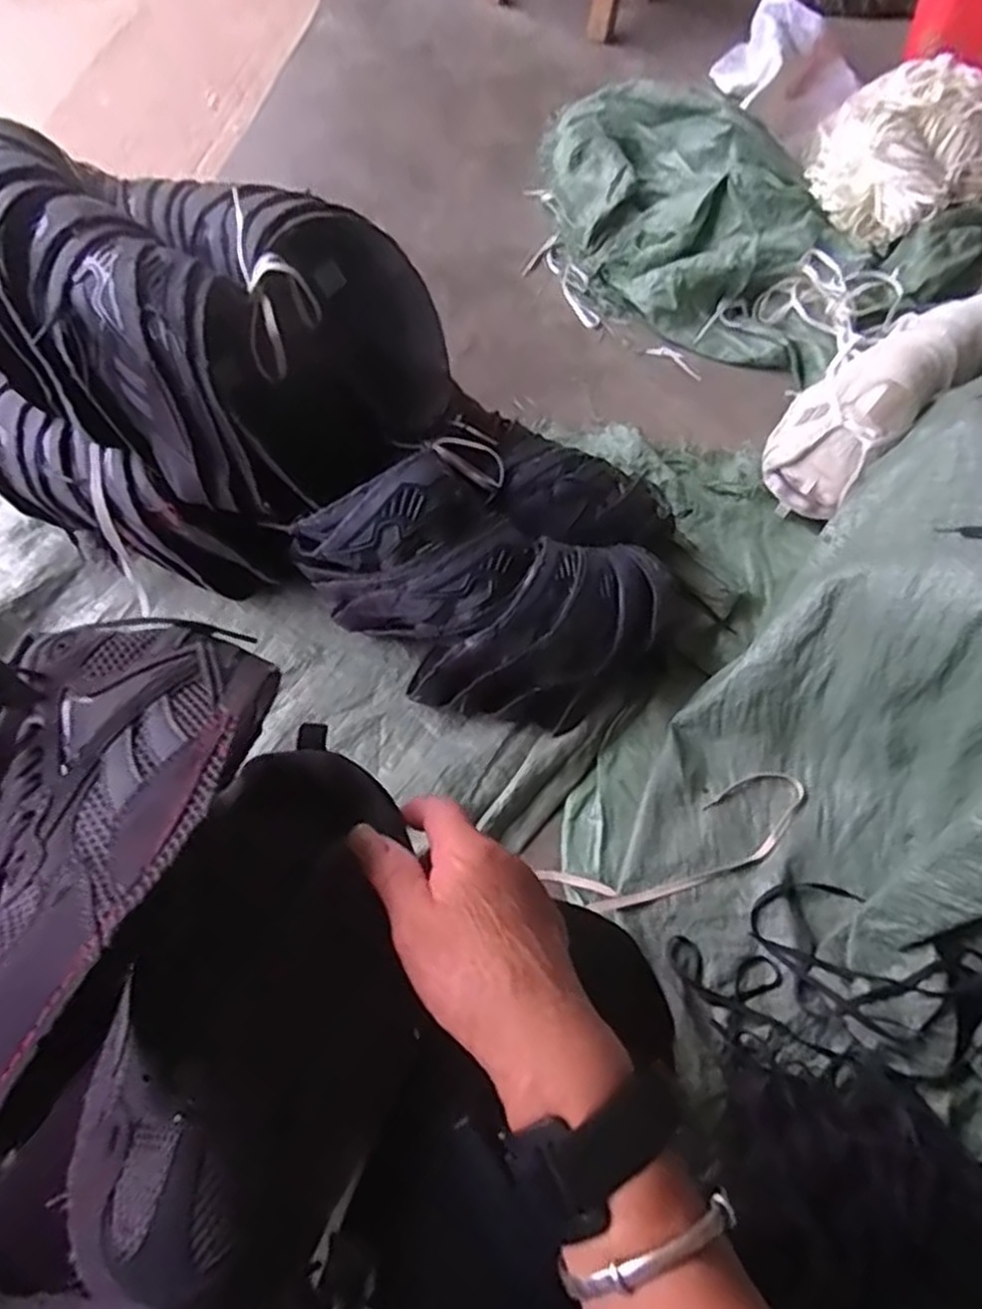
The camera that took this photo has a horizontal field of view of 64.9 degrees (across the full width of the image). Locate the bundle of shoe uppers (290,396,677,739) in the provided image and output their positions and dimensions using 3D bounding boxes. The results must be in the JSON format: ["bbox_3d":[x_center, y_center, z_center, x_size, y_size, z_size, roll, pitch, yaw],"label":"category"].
[{"bbox_3d":[0.032,-0.106,0.848,0.325,0.232,0.322,2,61,-4],"label":"bundle of shoe uppers"}]

